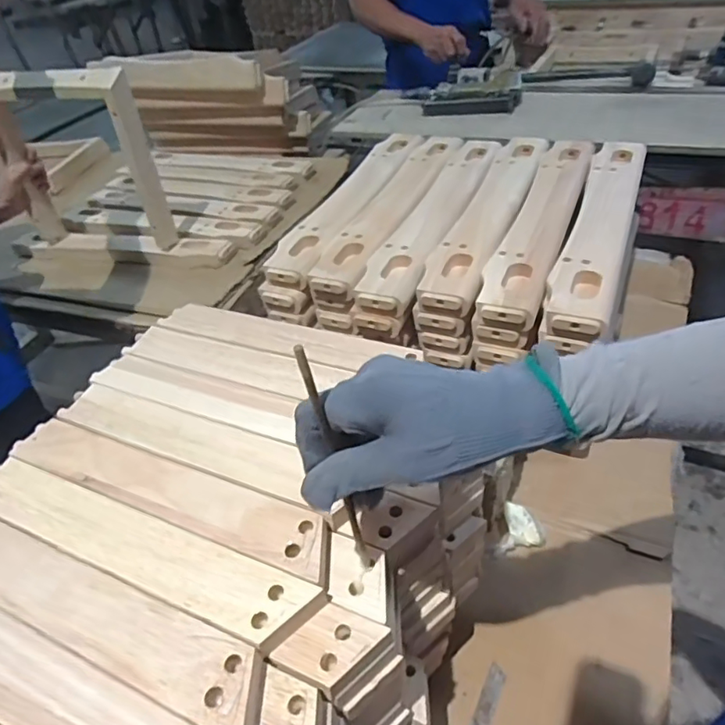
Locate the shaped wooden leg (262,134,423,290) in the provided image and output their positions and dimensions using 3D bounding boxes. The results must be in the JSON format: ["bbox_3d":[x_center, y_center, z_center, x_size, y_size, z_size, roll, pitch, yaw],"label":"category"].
[{"bbox_3d":[-0.012,-0.269,0.864,0.077,0.029,0.470,13,46,21],"label":"shaped wooden leg"}]

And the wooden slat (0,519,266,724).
[{"bbox_3d":[-0.183,0.149,0.344,0.291,0.013,0.044,14,46,22],"label":"wooden slat"}]

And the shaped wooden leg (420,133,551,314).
[{"bbox_3d":[0.184,-0.221,0.773,0.075,0.021,0.464,13,46,21],"label":"shaped wooden leg"}]

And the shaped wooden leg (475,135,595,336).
[{"bbox_3d":[0.251,-0.210,0.745,0.072,0.026,0.479,13,46,22],"label":"shaped wooden leg"}]

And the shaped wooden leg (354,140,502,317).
[{"bbox_3d":[0.117,-0.228,0.792,0.085,0.028,0.478,14,47,23],"label":"shaped wooden leg"}]

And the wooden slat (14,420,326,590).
[{"bbox_3d":[-0.150,0.090,0.401,0.289,0.014,0.044,14,46,22],"label":"wooden slat"}]

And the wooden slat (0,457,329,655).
[{"bbox_3d":[-0.163,0.120,0.370,0.284,0.012,0.044,14,46,22],"label":"wooden slat"}]

